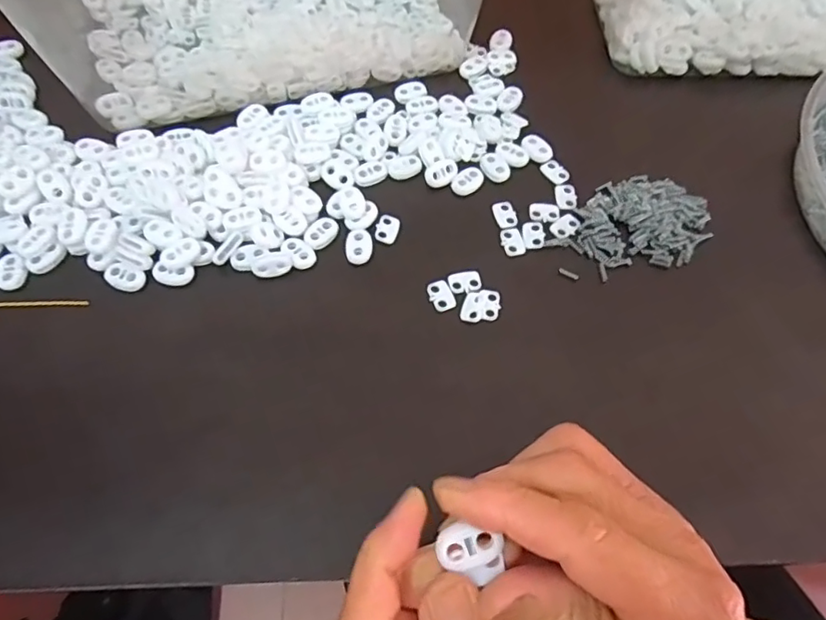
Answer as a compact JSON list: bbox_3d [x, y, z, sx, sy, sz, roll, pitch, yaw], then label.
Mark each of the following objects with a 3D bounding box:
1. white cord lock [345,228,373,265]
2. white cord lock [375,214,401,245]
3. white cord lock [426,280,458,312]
[{"bbox_3d":[-0.032,-0.038,0.333,0.015,0.004,0.022,-6,65,-4],"label":"white cord lock"},{"bbox_3d":[-0.015,-0.050,0.341,0.013,0.004,0.020,14,65,5],"label":"white cord lock"},{"bbox_3d":[0.016,-0.009,0.321,0.013,0.004,0.019,-22,67,-11],"label":"white cord lock"}]

